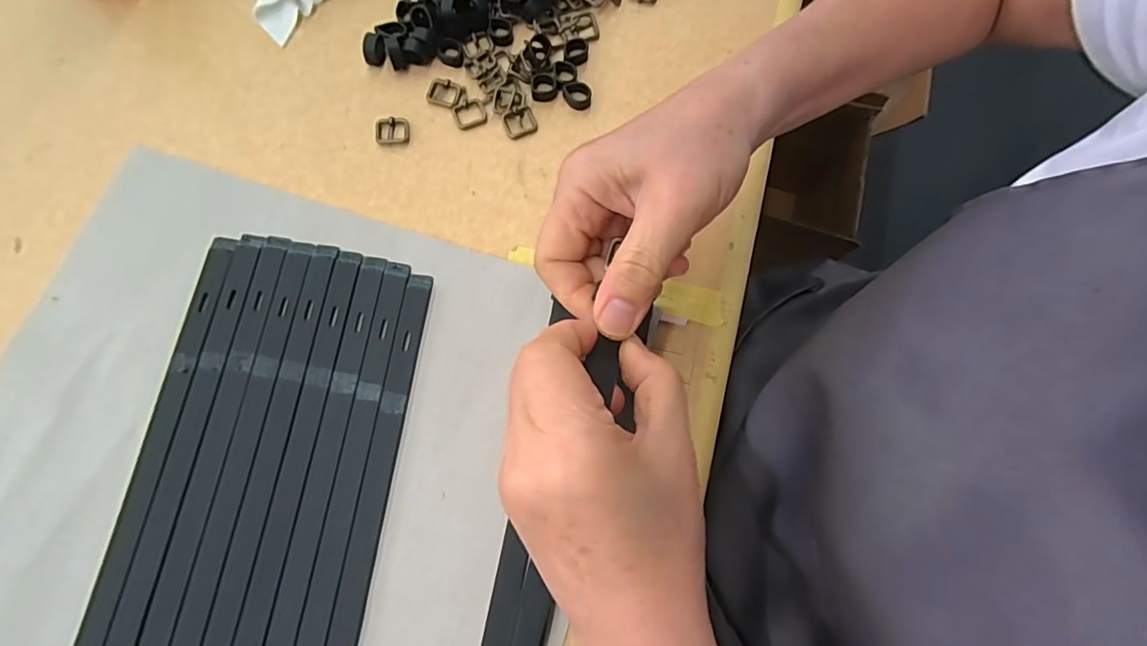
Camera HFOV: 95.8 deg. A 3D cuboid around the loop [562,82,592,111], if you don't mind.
[{"bbox_3d":[0.003,-0.160,0.366,0.020,0.010,0.017,-3,76,-5],"label":"loop"}]

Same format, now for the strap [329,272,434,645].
[{"bbox_3d":[-0.125,0.172,0.280,0.016,0.004,0.405,9,75,-2],"label":"strap"}]

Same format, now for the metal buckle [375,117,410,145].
[{"bbox_3d":[-0.125,-0.132,0.356,0.023,0.006,0.021,-3,76,-5],"label":"metal buckle"}]

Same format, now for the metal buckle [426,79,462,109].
[{"bbox_3d":[-0.091,-0.162,0.364,0.023,0.004,0.021,15,75,0],"label":"metal buckle"}]

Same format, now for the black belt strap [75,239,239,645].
[{"bbox_3d":[-0.254,0.149,0.283,0.020,0.005,0.405,9,78,7],"label":"black belt strap"}]

